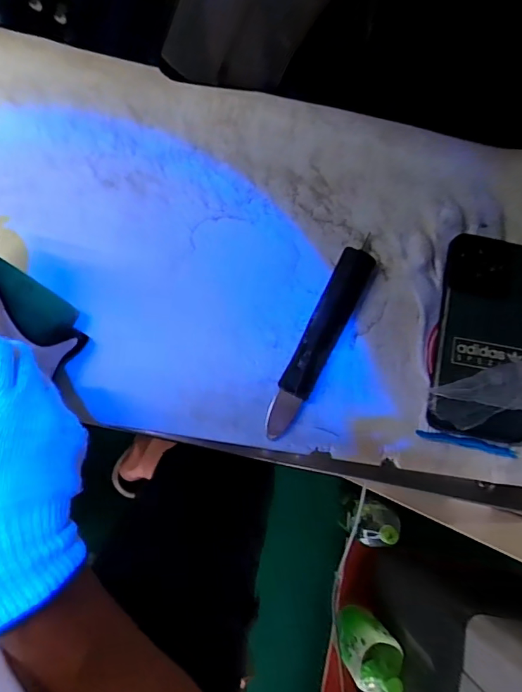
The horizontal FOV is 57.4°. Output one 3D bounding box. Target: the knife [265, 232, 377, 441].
[{"bbox_3d":[0.050,-0.007,0.390,0.031,0.013,0.176,28,81,-4],"label":"knife"}]

